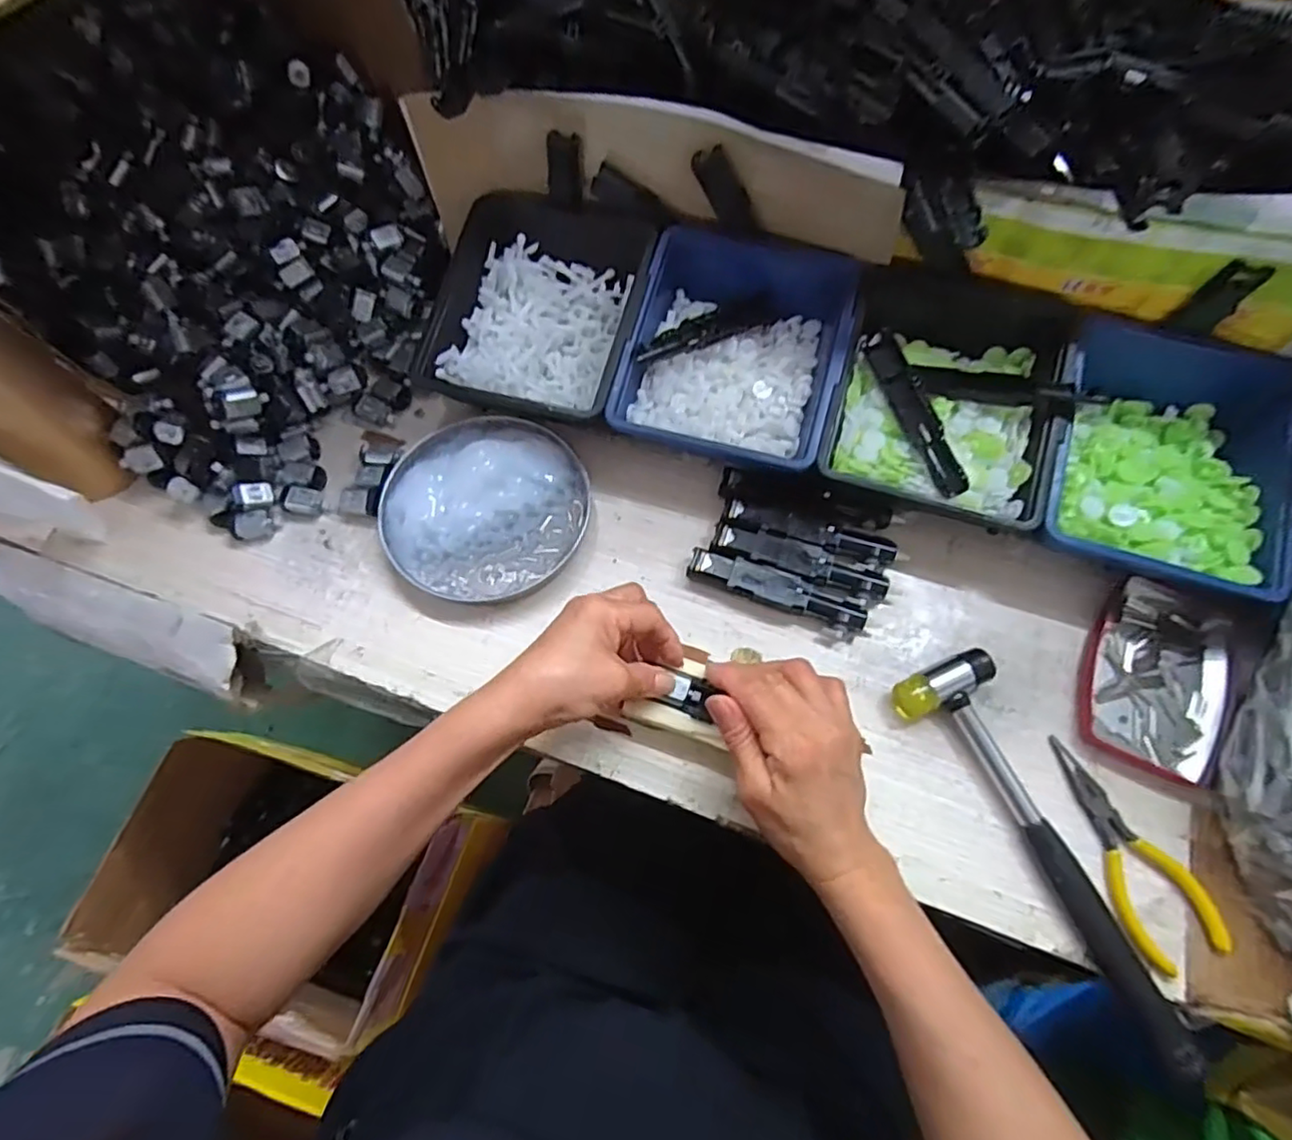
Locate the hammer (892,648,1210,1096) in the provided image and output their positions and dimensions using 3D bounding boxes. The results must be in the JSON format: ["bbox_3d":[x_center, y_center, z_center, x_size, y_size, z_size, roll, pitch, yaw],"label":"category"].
[{"bbox_3d":[0.240,0.156,0.369,0.061,0.021,0.233,-29,71,-11],"label":"hammer"}]

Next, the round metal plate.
[{"bbox_3d":[-0.114,-0.052,0.456,0.138,0.028,0.140,0,68,0],"label":"round metal plate"}]

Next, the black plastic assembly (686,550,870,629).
[{"bbox_3d":[0.088,0.015,0.432,0.119,0.021,0.025,18,69,7],"label":"black plastic assembly"}]

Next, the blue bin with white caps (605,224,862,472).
[{"bbox_3d":[0.065,-0.156,0.470,0.147,0.073,0.170,15,69,6],"label":"blue bin with white caps"}]

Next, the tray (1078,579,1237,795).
[{"bbox_3d":[0.329,0.066,0.411,0.081,0.020,0.123,23,70,9],"label":"tray"}]

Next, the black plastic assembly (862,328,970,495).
[{"bbox_3d":[0.180,-0.108,0.425,0.022,0.014,0.123,-19,69,-7],"label":"black plastic assembly"}]

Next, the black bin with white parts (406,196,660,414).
[{"bbox_3d":[-0.080,-0.191,0.488,0.151,0.070,0.169,10,68,5],"label":"black bin with white parts"}]

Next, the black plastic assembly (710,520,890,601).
[{"bbox_3d":[0.105,-0.004,0.438,0.119,0.017,0.026,17,69,7],"label":"black plastic assembly"}]

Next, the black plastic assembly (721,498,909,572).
[{"bbox_3d":[0.114,-0.024,0.446,0.123,0.018,0.023,16,69,7],"label":"black plastic assembly"}]

